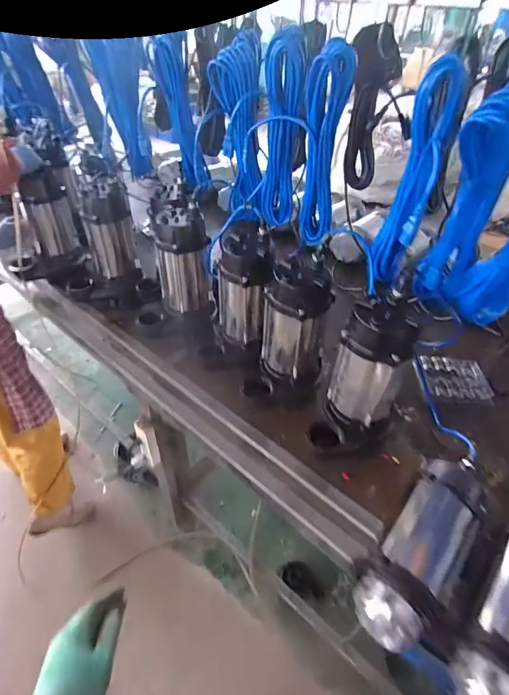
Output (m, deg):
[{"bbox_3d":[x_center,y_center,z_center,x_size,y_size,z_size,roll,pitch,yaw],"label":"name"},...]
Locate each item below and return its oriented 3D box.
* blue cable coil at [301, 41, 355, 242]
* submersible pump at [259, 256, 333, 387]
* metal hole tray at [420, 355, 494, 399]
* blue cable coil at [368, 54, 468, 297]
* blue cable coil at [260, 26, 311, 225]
[{"bbox_3d":[0.126,-0.364,0.732,0.077,0.341,0.046,6,43,4],"label":"blue cable coil"},{"bbox_3d":[0.086,-0.047,0.805,0.135,0.251,0.118,6,43,4],"label":"submersible pump"},{"bbox_3d":[0.519,0.075,0.998,0.156,0.015,0.139,1,43,-2],"label":"metal hole tray"},{"bbox_3d":[0.250,-0.245,0.620,0.063,0.343,0.122,17,45,15],"label":"blue cable coil"},{"bbox_3d":[0.056,-0.421,0.785,0.081,0.346,0.054,6,43,4],"label":"blue cable coil"}]

